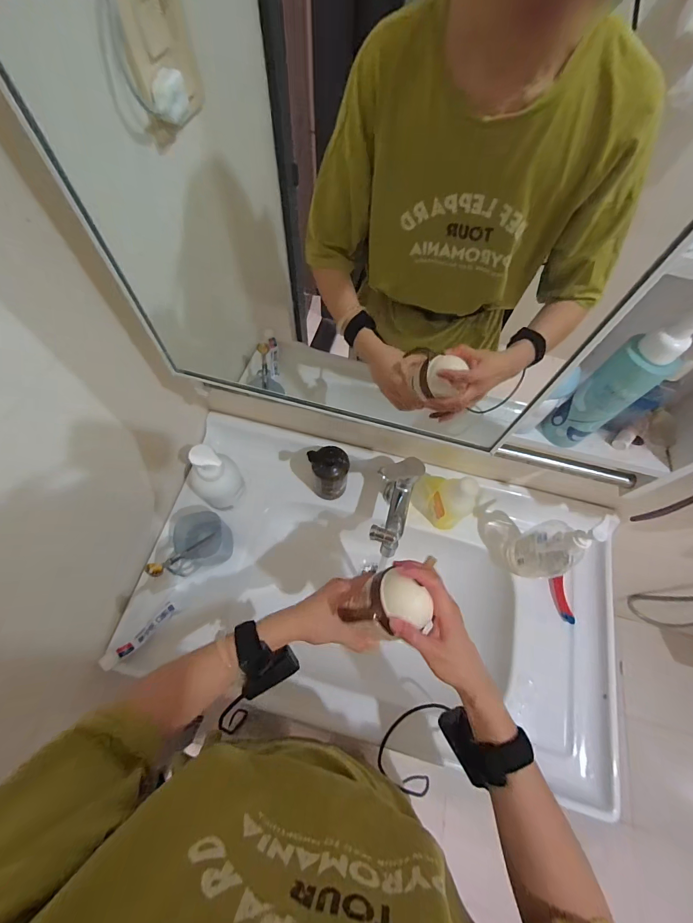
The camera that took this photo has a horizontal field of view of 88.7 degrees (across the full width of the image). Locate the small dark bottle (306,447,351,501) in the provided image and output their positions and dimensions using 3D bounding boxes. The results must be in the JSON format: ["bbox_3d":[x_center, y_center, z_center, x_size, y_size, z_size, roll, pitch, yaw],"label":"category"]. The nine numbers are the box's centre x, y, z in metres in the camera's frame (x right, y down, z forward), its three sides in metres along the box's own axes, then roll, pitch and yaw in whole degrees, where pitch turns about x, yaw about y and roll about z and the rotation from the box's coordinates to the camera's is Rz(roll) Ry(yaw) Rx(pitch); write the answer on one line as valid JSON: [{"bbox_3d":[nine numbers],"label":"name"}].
[{"bbox_3d":[-0.031,0.022,0.645,0.068,0.146,0.059,5,64,0],"label":"small dark bottle"}]

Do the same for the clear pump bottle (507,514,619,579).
[{"bbox_3d":[0.332,0.136,0.564,0.058,0.226,0.084,-19,67,-11],"label":"clear pump bottle"}]

